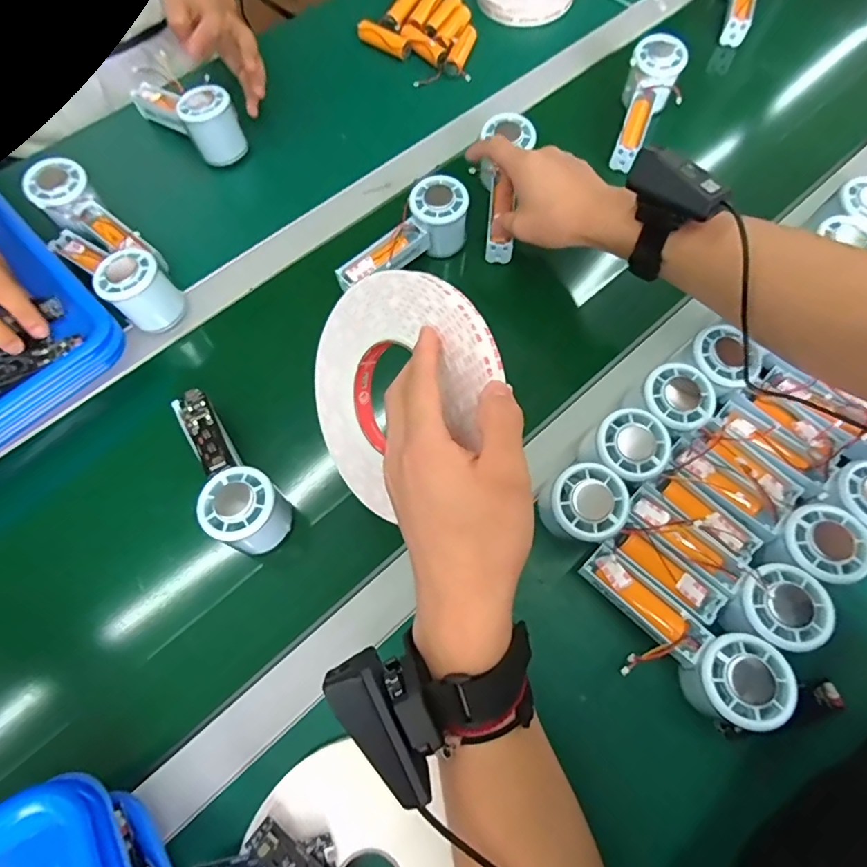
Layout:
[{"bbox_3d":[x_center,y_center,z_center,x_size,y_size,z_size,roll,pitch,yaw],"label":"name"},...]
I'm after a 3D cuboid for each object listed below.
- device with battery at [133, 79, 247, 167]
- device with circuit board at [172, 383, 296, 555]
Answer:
[{"bbox_3d":[-0.284,-0.368,0.580,0.148,0.058,0.068,42,74,15],"label":"device with battery"},{"bbox_3d":[-0.180,0.031,0.430,0.056,0.068,0.145,-39,73,-14],"label":"device with circuit board"}]

